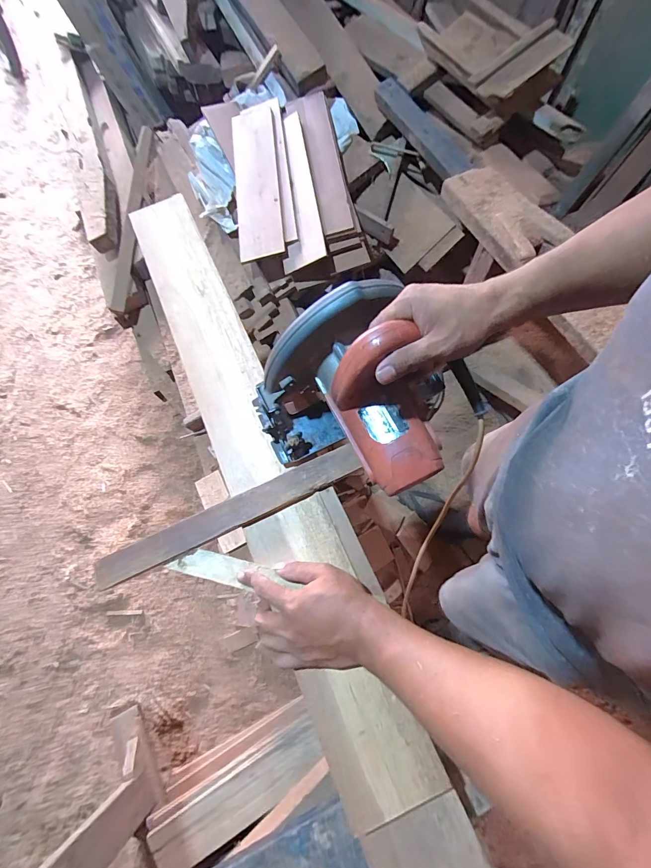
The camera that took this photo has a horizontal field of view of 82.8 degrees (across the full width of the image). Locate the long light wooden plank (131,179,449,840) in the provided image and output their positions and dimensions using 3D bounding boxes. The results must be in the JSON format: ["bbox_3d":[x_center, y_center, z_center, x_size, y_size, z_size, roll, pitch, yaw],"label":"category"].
[{"bbox_3d":[-0.115,-0.026,0.544,0.124,0.023,0.944,-22,69,-11],"label":"long light wooden plank"}]

